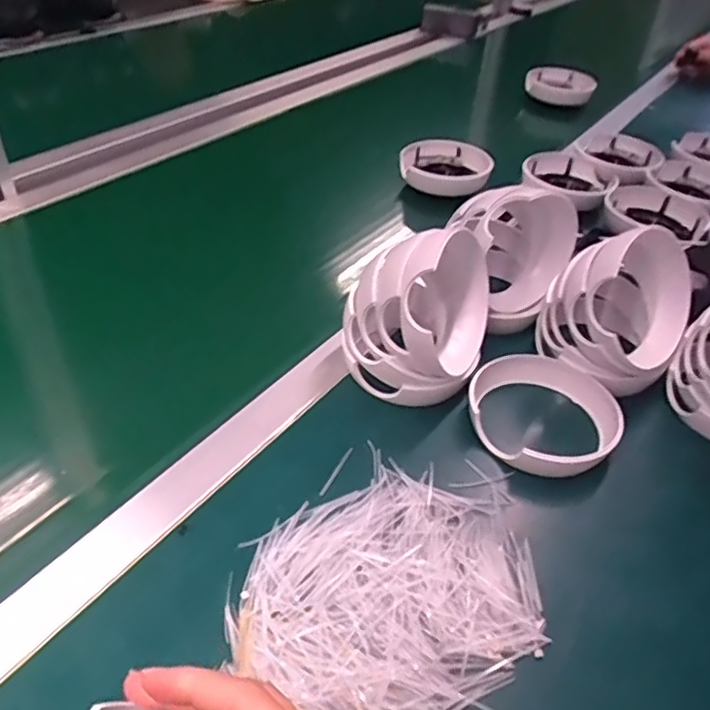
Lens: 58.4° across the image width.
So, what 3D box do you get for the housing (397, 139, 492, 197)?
[{"bbox_3d":[0.119,-0.249,0.833,0.114,0.027,0.124,12,41,8],"label":"housing"}]

